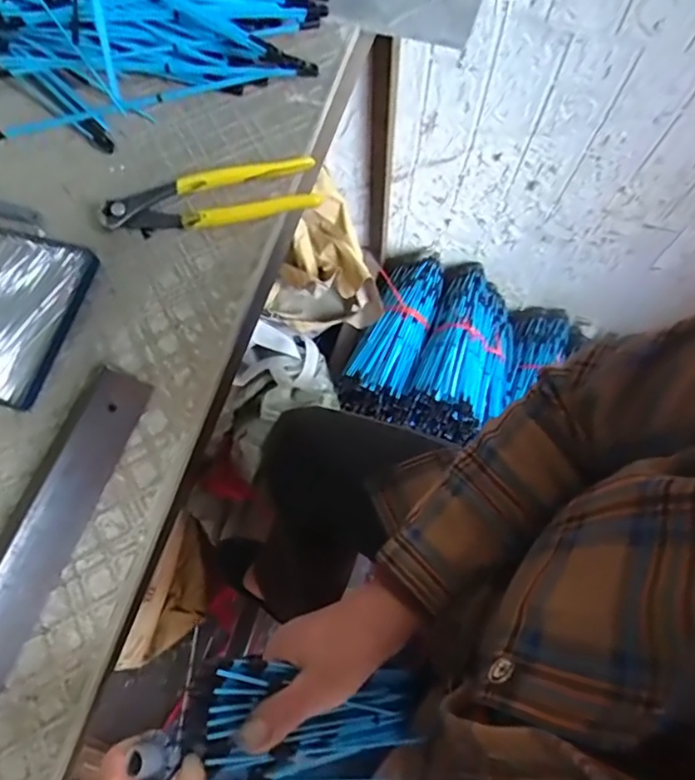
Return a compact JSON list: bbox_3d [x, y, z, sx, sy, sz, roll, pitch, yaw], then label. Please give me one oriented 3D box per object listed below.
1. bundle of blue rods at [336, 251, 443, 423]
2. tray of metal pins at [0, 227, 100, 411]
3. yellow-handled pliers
[{"bbox_3d":[0.094,-0.111,1.090,0.116,0.101,0.321,22,72,8],"label":"bundle of blue rods"},{"bbox_3d":[-0.254,-0.058,0.417,0.099,0.016,0.126,16,71,6],"label":"tray of metal pins"},{"bbox_3d":[-0.106,-0.149,0.443,0.164,0.018,0.046,-10,71,-3],"label":"yellow-handled pliers"}]

